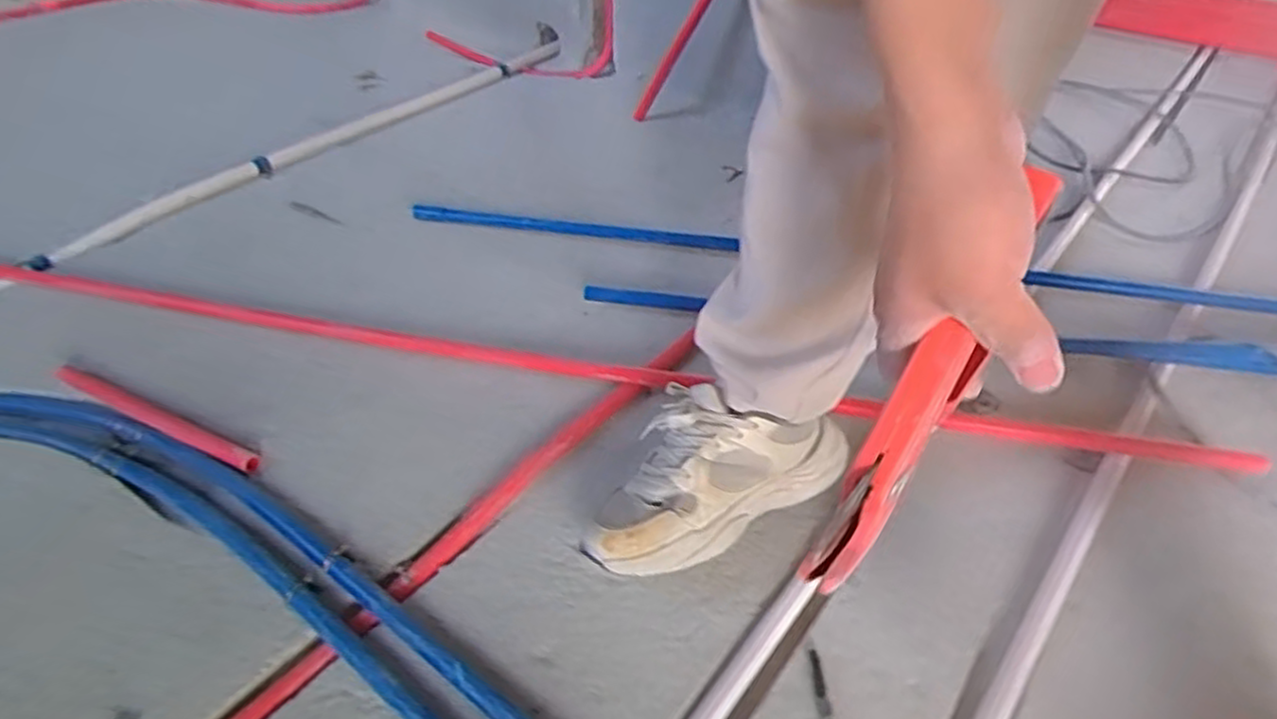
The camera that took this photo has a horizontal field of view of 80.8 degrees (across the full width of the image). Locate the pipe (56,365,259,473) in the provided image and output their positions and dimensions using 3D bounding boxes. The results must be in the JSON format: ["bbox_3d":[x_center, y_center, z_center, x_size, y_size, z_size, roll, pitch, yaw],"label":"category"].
[{"bbox_3d":[-0.534,0.063,0.829,0.313,0.017,0.024,19,44,21],"label":"pipe"}]

